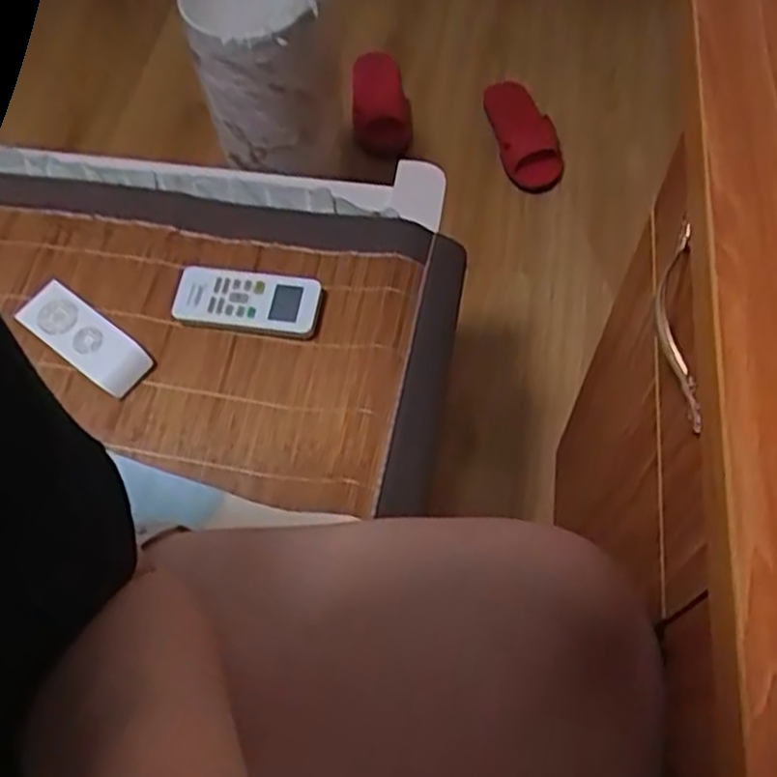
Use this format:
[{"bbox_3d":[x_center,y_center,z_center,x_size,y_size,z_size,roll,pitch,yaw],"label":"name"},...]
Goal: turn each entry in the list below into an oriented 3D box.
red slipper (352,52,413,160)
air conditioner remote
[{"bbox_3d":[-0.015,-0.478,1.288,0.097,0.066,0.209,-5,61,0],"label":"red slipper"},{"bbox_3d":[-0.126,-0.080,0.675,0.130,0.018,0.052,7,62,7],"label":"air conditioner remote"}]

